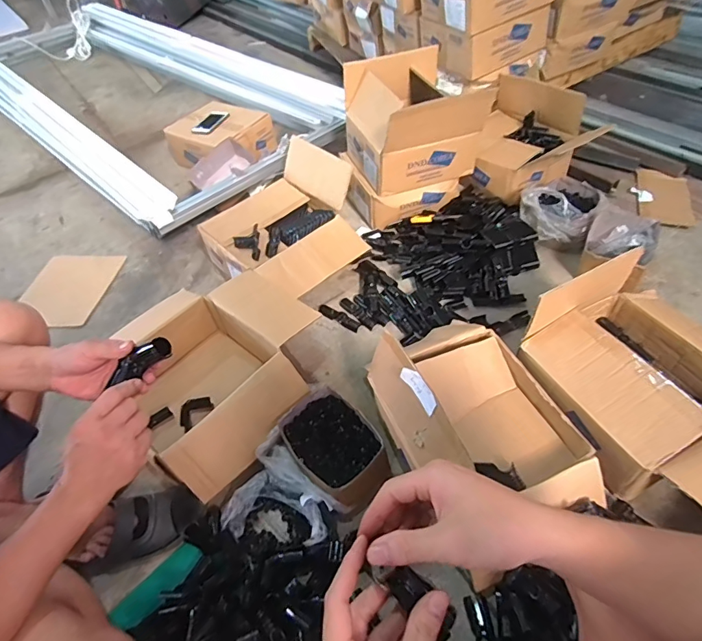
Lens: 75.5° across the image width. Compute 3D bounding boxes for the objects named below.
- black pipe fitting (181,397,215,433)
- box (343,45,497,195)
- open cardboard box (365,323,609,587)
[{"bbox_3d":[-0.360,0.202,1.025,0.061,0.033,0.083,25,56,26],"label":"black pipe fitting"},{"bbox_3d":[0.177,-0.583,1.333,0.332,0.269,0.326,-21,50,-12],"label":"box"},{"bbox_3d":[0.224,0.156,0.832,0.292,0.223,0.425,-24,50,-15],"label":"open cardboard box"}]

